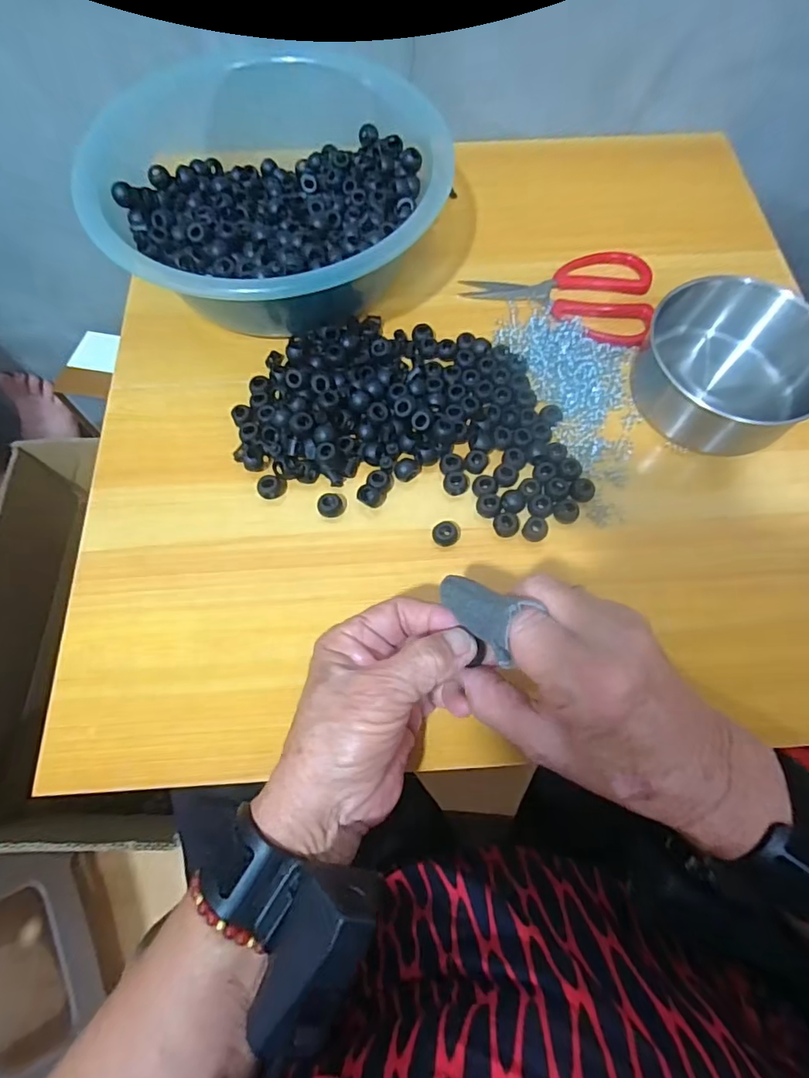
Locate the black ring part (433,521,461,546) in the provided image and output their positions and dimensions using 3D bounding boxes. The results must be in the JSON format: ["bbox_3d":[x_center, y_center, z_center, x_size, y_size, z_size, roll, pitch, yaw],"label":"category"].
[{"bbox_3d":[0.030,-0.004,0.364,0.020,0.012,0.015,-6,68,-2],"label":"black ring part"}]

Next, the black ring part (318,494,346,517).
[{"bbox_3d":[-0.053,-0.025,0.374,0.019,0.013,0.016,-23,70,-9],"label":"black ring part"}]

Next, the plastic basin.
[{"bbox_3d":[-0.109,-0.294,0.431,0.267,0.078,0.279,0,68,0],"label":"plastic basin"}]

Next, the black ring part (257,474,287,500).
[{"bbox_3d":[-0.098,-0.038,0.379,0.016,0.014,0.017,10,69,4],"label":"black ring part"}]

